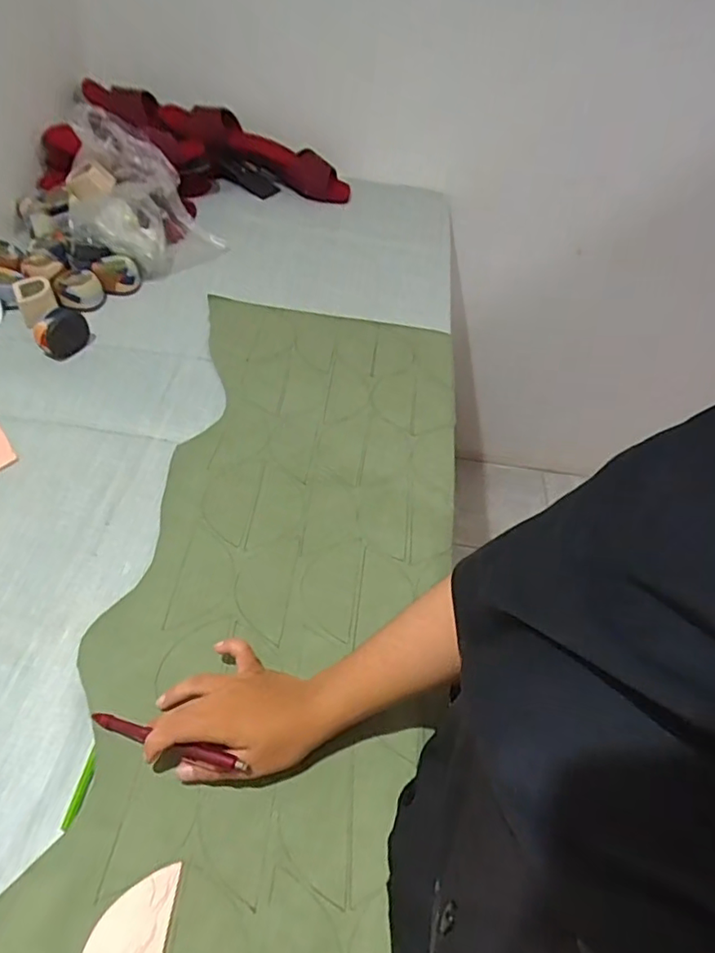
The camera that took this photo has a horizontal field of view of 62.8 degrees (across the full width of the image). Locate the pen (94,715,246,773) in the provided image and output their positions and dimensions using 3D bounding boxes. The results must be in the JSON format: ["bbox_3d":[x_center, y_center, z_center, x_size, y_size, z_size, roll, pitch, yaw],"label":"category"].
[{"bbox_3d":[-0.151,0.204,0.454,0.134,0.012,0.013,7,49,20],"label":"pen"}]

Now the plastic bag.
[{"bbox_3d":[-0.312,-0.407,0.853,0.207,0.159,0.167,-12,53,-15],"label":"plastic bag"}]

